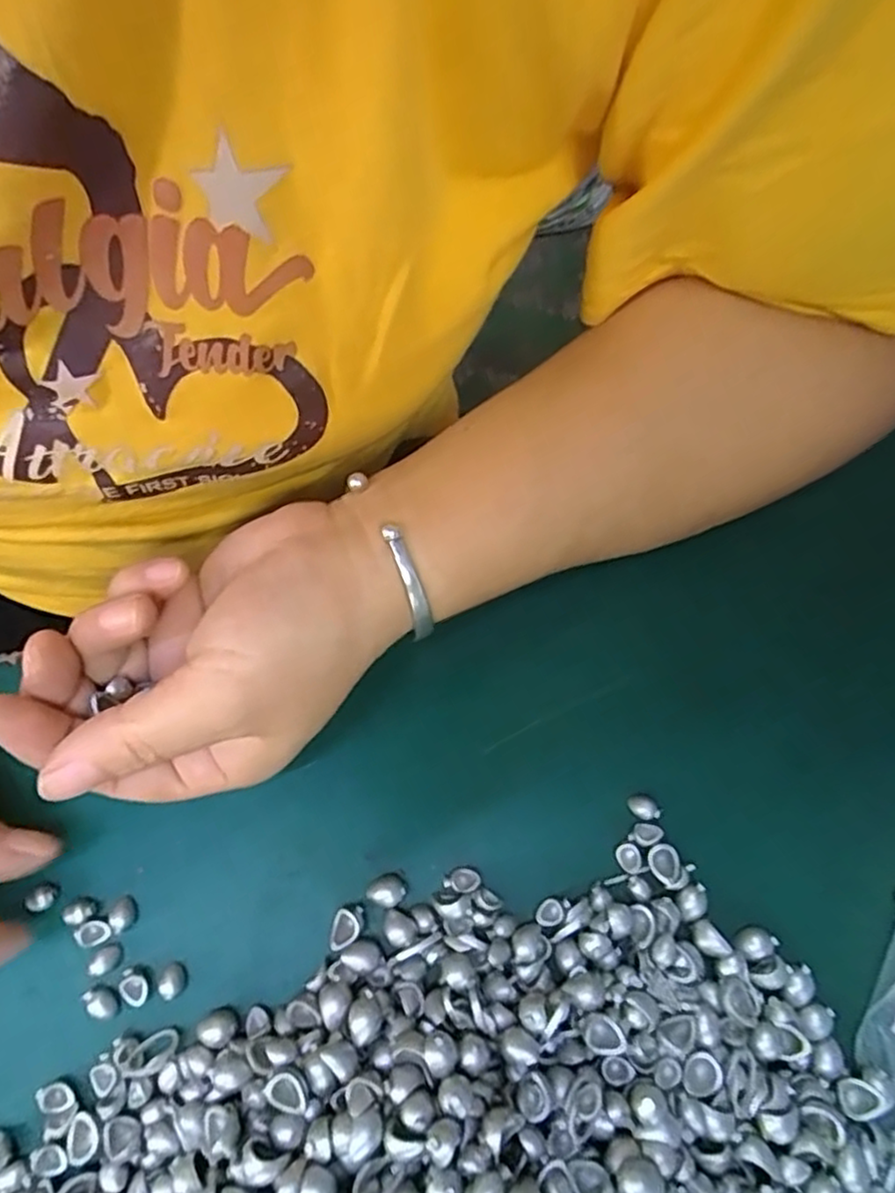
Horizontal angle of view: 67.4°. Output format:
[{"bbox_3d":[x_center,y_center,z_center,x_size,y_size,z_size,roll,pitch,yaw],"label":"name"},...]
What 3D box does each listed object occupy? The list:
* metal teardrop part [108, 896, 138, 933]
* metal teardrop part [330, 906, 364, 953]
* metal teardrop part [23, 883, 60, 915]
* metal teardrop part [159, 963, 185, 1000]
[{"bbox_3d":[-0.105,0.103,0.217,0.007,0.004,0.010,-20,73,-7],"label":"metal teardrop part"},{"bbox_3d":[-0.032,0.107,0.214,0.009,0.006,0.013,12,72,3],"label":"metal teardrop part"},{"bbox_3d":[-0.132,0.098,0.217,0.007,0.004,0.009,43,76,12],"label":"metal teardrop part"},{"bbox_3d":[-0.087,0.122,0.212,0.008,0.004,0.008,-35,75,-12],"label":"metal teardrop part"}]

